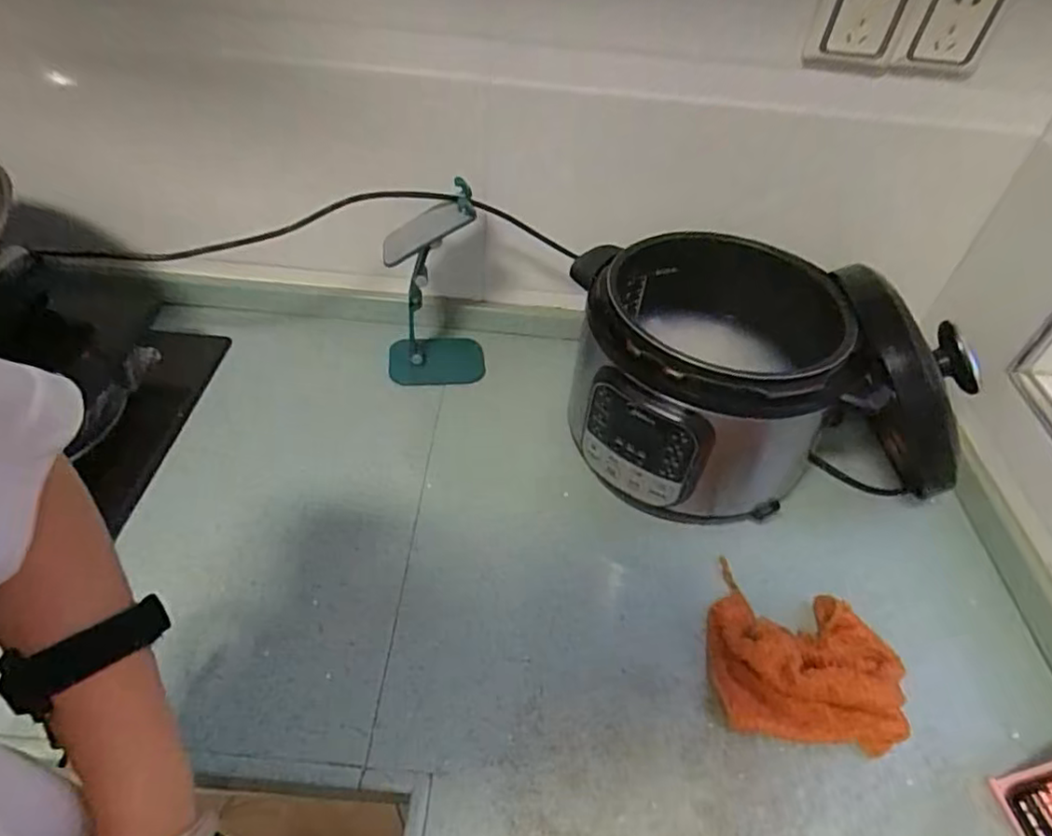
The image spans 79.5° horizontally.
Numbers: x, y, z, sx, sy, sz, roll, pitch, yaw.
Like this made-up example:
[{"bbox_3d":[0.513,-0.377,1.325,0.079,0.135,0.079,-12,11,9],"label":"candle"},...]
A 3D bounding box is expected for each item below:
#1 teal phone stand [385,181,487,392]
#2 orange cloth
[{"bbox_3d":[-0.113,-0.160,0.767,0.116,0.235,0.118,-3,46,-8],"label":"teal phone stand"},{"bbox_3d":[0.248,0.210,0.563,0.157,0.050,0.145,14,46,8],"label":"orange cloth"}]

